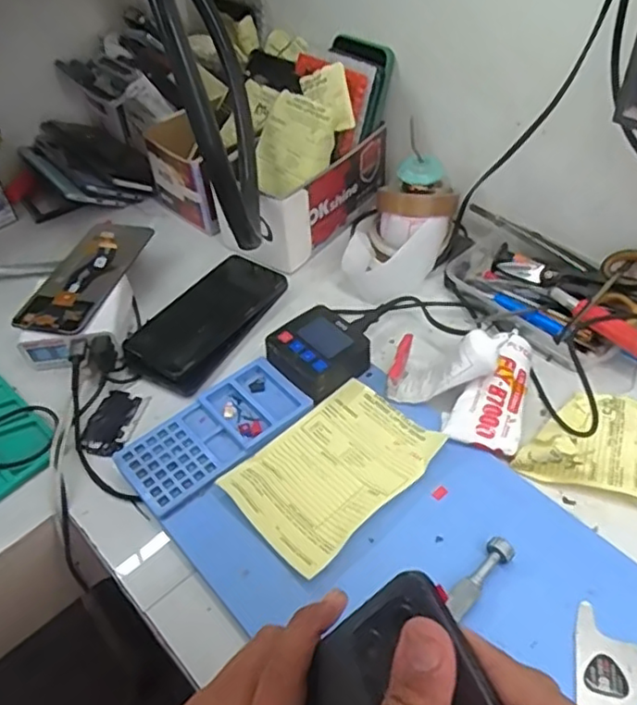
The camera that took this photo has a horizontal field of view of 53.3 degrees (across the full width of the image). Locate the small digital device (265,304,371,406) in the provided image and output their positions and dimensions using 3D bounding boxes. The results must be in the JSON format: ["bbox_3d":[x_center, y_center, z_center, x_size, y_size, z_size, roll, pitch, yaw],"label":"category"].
[{"bbox_3d":[-0.001,-0.001,0.555,0.076,0.034,0.075,-34,54,-25],"label":"small digital device"}]

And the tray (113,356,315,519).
[{"bbox_3d":[-0.081,0.066,0.515,0.151,0.015,0.074,-35,54,-26],"label":"tray"}]

